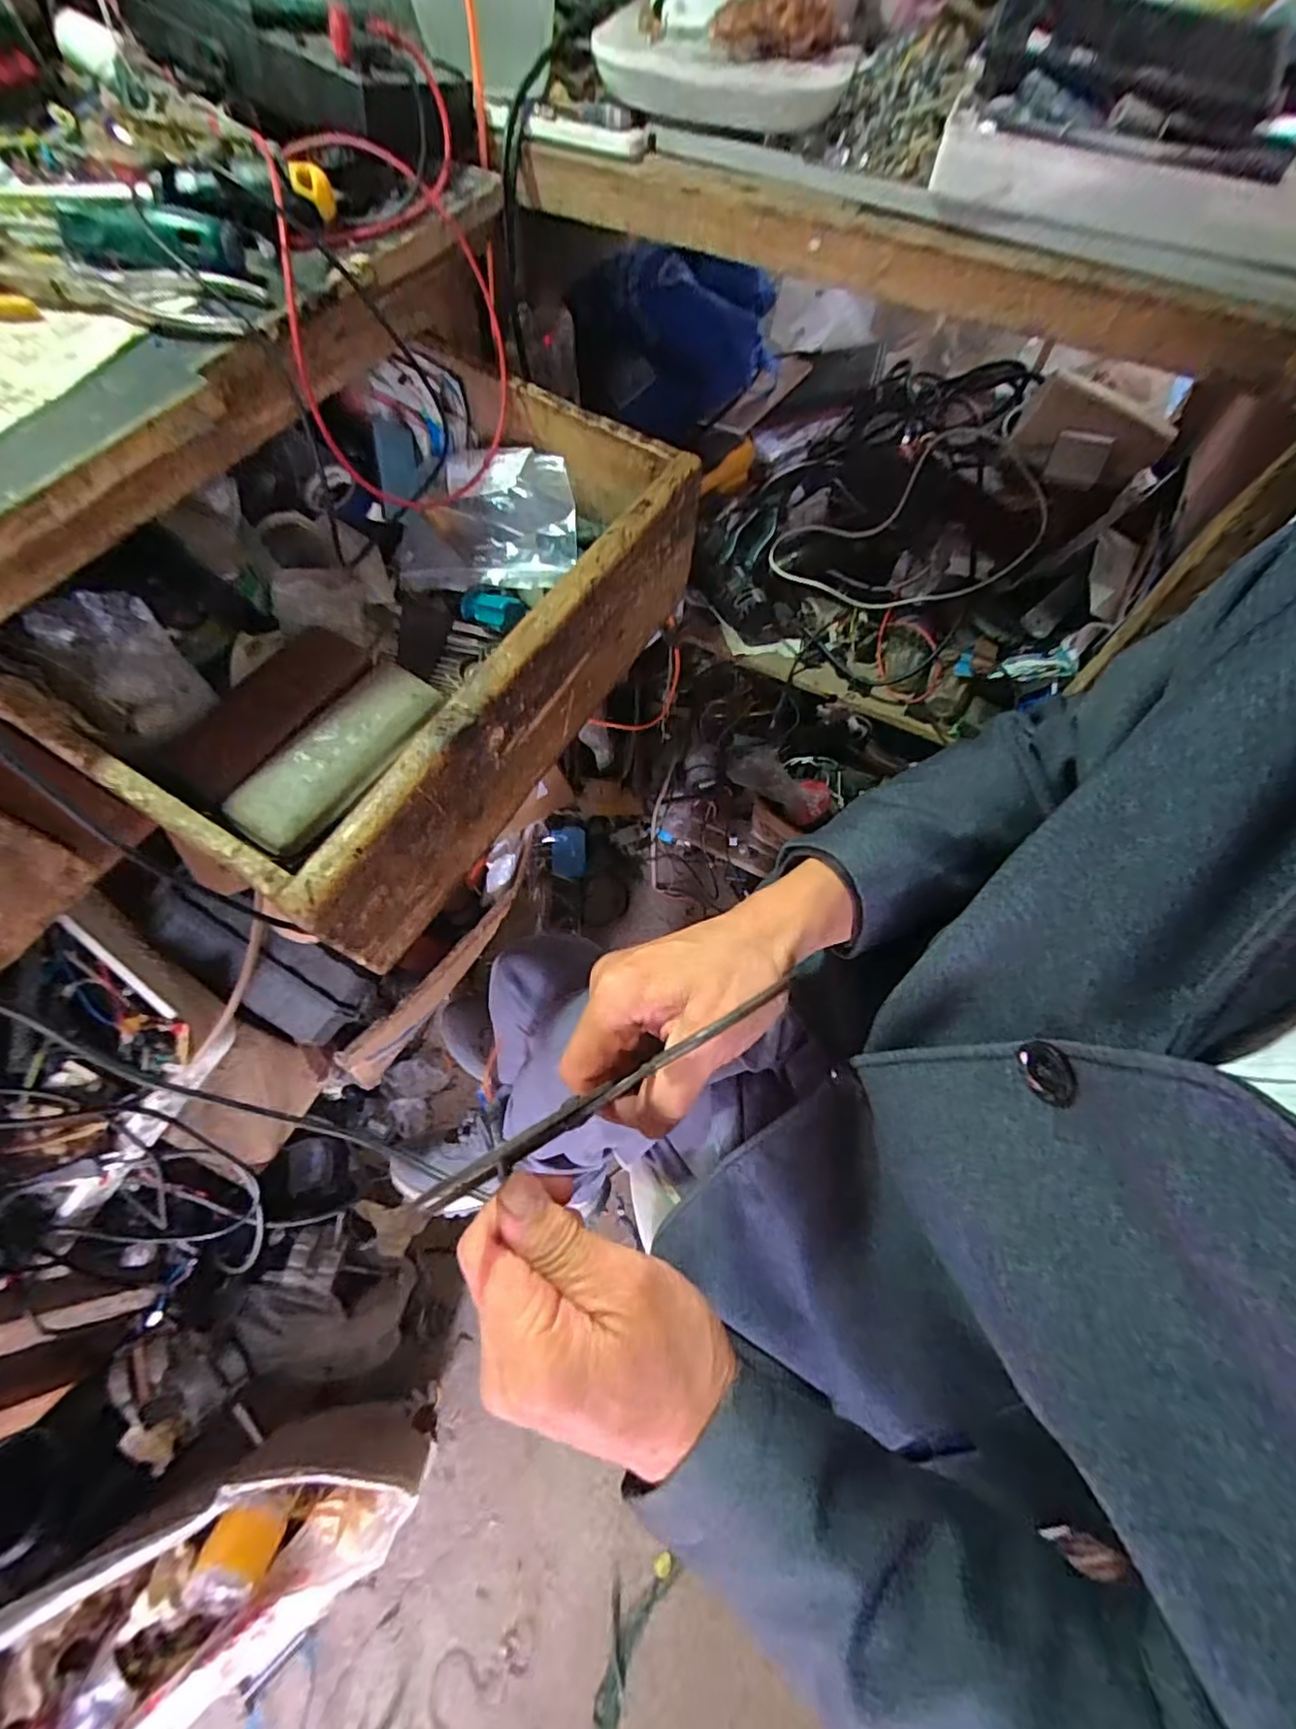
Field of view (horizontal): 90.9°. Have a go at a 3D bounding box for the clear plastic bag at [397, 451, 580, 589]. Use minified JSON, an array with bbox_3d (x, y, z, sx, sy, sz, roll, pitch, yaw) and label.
[{"bbox_3d":[-0.124,-0.263,0.488,0.143,0.027,0.101,2,95,15],"label":"clear plastic bag"}]

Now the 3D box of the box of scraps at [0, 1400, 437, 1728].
[{"bbox_3d":[-0.426,0.733,0.670,0.396,0.180,0.193,-31,69,-16],"label":"box of scraps"}]

